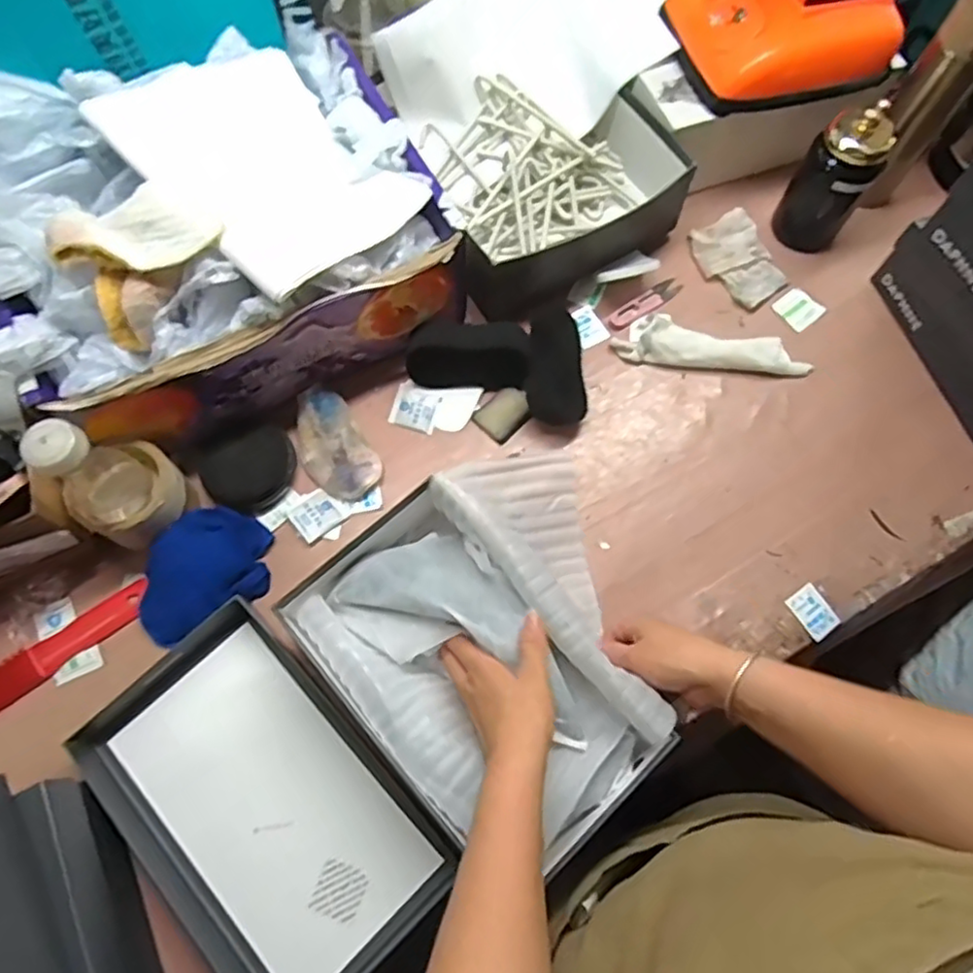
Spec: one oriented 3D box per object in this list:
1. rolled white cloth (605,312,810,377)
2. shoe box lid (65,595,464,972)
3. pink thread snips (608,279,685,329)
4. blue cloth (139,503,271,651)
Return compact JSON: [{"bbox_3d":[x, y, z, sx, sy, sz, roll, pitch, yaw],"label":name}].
[{"bbox_3d":[0.250,-0.153,0.729,0.209,0.034,0.062,14,69,3],"label":"rolled white cloth"},{"bbox_3d":[-0.188,0.270,0.562,0.184,0.034,0.308,-41,75,-15],"label":"shoe box lid"},{"bbox_3d":[0.186,-0.213,0.761,0.108,0.018,0.027,-35,74,-14],"label":"pink thread snips"},{"bbox_3d":[-0.272,0.078,0.628,0.132,0.041,0.098,-32,73,-13],"label":"blue cloth"}]

